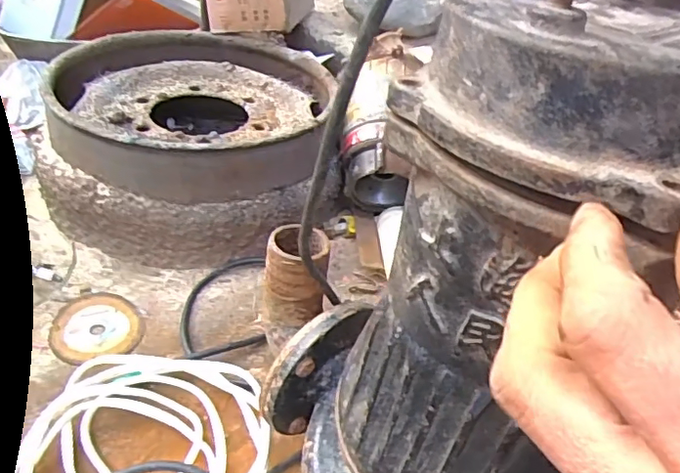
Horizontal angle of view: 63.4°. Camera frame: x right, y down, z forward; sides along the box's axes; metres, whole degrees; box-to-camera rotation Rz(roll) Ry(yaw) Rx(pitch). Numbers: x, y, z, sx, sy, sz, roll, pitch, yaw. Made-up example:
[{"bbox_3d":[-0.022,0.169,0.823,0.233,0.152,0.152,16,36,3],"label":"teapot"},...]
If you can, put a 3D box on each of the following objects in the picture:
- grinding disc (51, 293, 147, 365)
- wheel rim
[{"bbox_3d":[-0.259,0.096,0.591,0.089,0.008,0.086,5,37,-4],"label":"grinding disc"},{"bbox_3d":[-0.205,-0.147,0.797,0.377,0.161,0.412,-4,37,-15],"label":"wheel rim"}]

